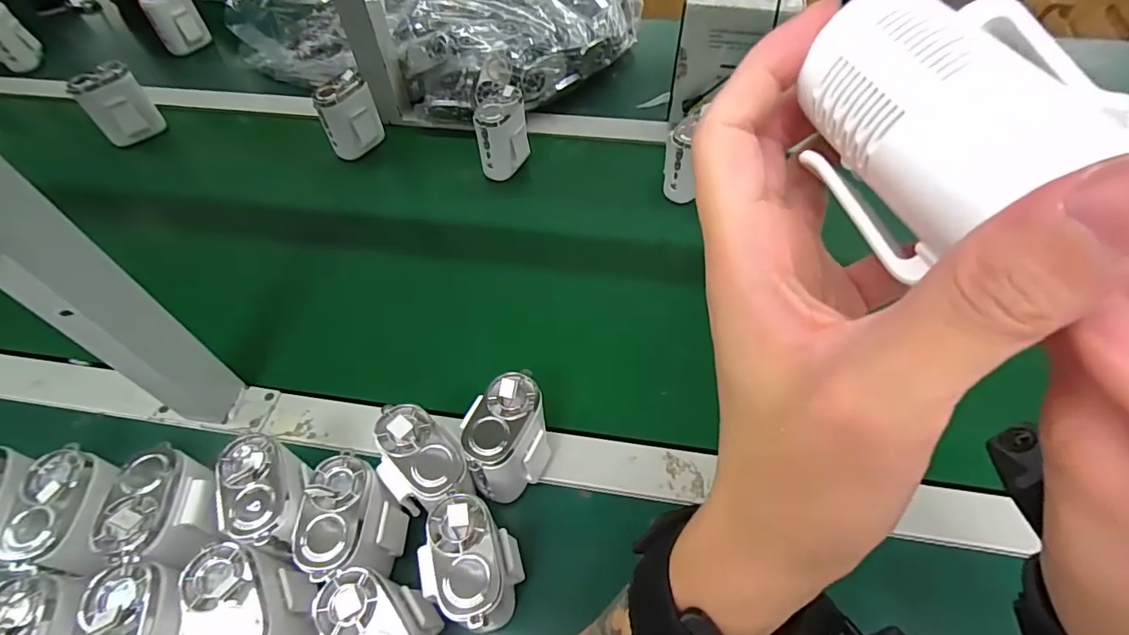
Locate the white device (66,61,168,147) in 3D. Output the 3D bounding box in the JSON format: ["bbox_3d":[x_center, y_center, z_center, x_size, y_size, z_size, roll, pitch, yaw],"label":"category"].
[{"bbox_3d":[-0.561,-0.265,0.651,0.068,0.084,0.043,-35,60,-21],"label":"white device"}]

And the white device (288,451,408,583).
[{"bbox_3d":[-0.136,0.140,0.342,0.052,0.089,0.070,-6,54,-2],"label":"white device"}]

